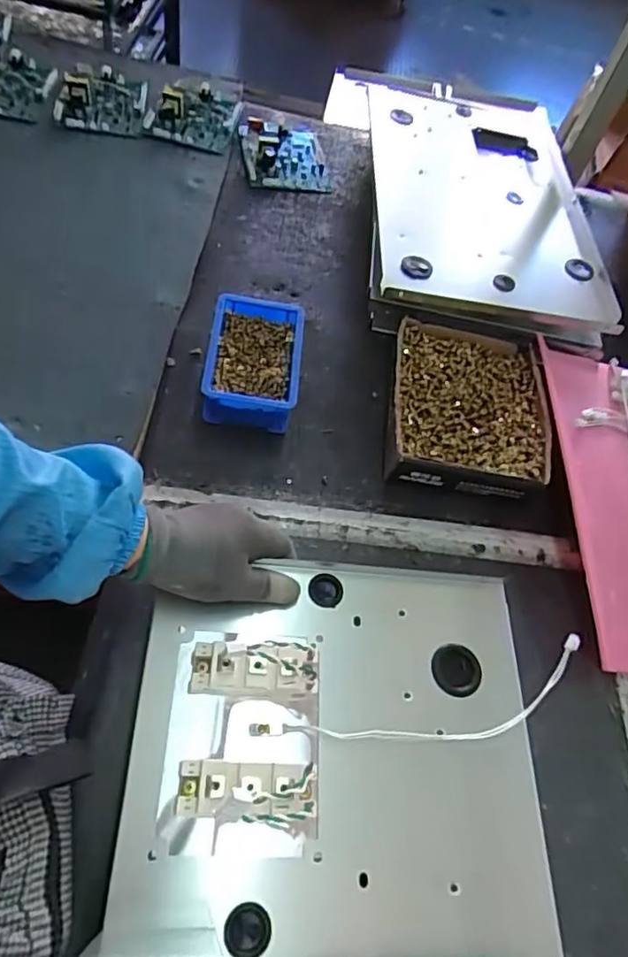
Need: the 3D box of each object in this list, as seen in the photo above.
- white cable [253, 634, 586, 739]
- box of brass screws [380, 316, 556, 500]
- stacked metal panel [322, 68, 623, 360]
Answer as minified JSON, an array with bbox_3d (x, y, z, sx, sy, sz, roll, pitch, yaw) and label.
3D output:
[{"bbox_3d":[0.111,0.187,0.478,0.317,0.019,0.060,-6,34,-24],"label":"white cable"},{"bbox_3d":[0.176,-0.084,0.669,0.183,0.042,0.210,10,57,-4],"label":"box of brass screws"},{"bbox_3d":[0.243,-0.412,0.863,0.331,0.061,0.556,8,55,-7],"label":"stacked metal panel"}]

